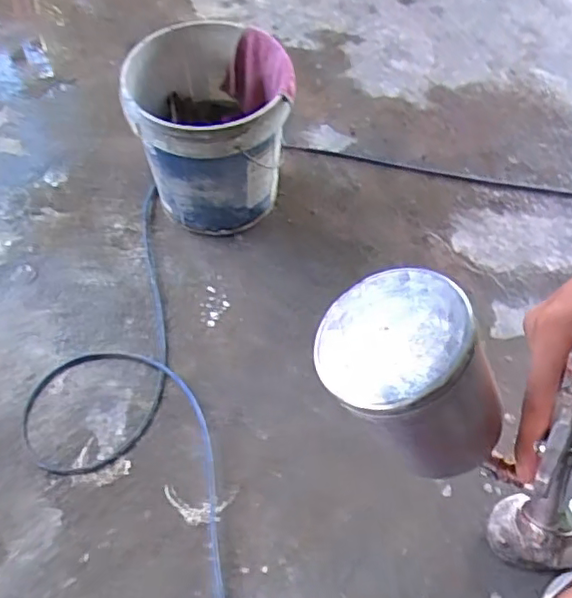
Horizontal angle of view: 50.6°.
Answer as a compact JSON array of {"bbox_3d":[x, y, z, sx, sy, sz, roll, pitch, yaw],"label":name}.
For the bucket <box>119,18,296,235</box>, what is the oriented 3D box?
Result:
[{"bbox_3d":[-0.142,-0.344,1.262,0.301,0.333,0.312,1,59,-1],"label":"bucket"}]

